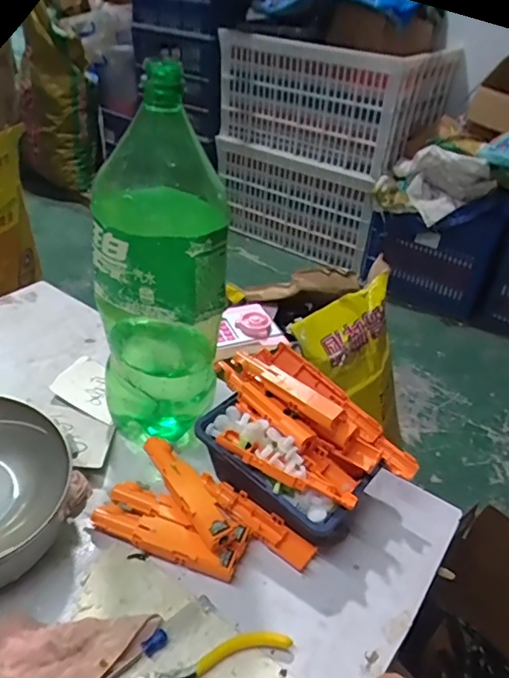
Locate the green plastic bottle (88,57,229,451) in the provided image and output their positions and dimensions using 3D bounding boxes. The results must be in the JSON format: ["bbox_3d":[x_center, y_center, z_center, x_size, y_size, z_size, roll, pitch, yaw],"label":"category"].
[{"bbox_3d":[-0.076,-0.043,0.441,0.104,0.310,0.080,5,36,1],"label":"green plastic bottle"}]

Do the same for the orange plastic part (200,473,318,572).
[{"bbox_3d":[-0.002,0.153,0.454,0.118,0.013,0.024,27,42,28],"label":"orange plastic part"}]

